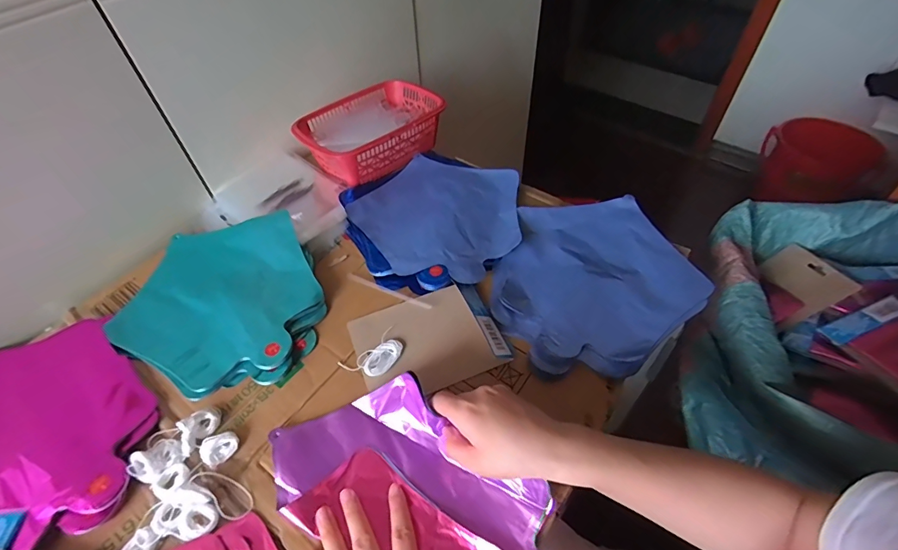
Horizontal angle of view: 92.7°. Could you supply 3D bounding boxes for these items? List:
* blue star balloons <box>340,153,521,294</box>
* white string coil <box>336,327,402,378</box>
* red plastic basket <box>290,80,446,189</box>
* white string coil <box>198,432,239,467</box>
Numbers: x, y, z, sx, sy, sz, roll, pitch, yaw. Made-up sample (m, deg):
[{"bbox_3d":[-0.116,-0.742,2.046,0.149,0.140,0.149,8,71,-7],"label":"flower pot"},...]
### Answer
[{"bbox_3d":[-0.015,-0.088,0.576,0.231,0.021,0.250,-23,53,-17],"label":"blue star balloons"},{"bbox_3d":[-0.077,0.086,0.446,0.061,0.005,0.038,-34,57,-24],"label":"white string coil"},{"bbox_3d":[-0.120,-0.225,0.661,0.218,0.065,0.157,-35,57,-24],"label":"red plastic basket"},{"bbox_3d":[-0.209,0.156,0.389,0.025,0.010,0.031,33,58,26],"label":"white string coil"}]

